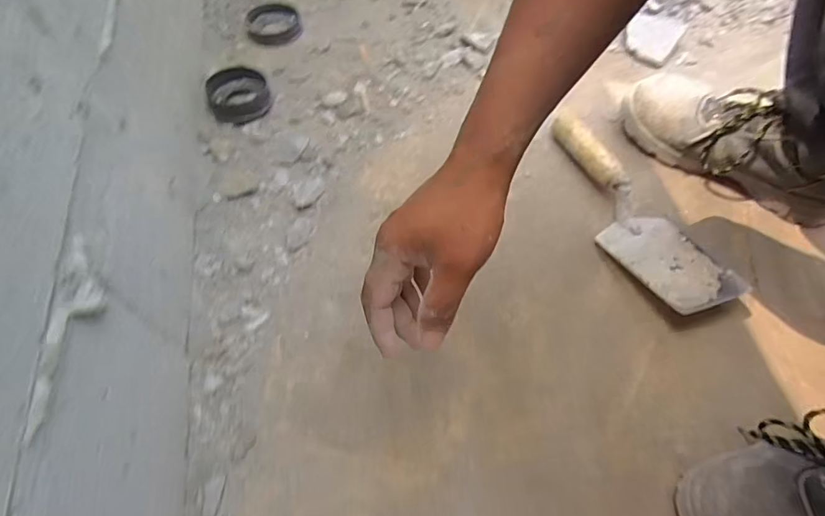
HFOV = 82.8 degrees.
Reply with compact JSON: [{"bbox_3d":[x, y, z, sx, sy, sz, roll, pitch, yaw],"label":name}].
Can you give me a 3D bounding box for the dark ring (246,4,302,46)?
[{"bbox_3d":[-0.216,-0.363,0.726,0.082,0.019,0.088,0,58,-1],"label":"dark ring"}]

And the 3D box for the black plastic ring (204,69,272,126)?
[{"bbox_3d":[-0.234,-0.218,0.631,0.078,0.031,0.080,0,58,-1],"label":"black plastic ring"}]

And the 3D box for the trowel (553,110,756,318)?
[{"bbox_3d":[0.250,-0.060,0.538,0.091,0.050,0.281,-14,59,-9],"label":"trowel"}]

